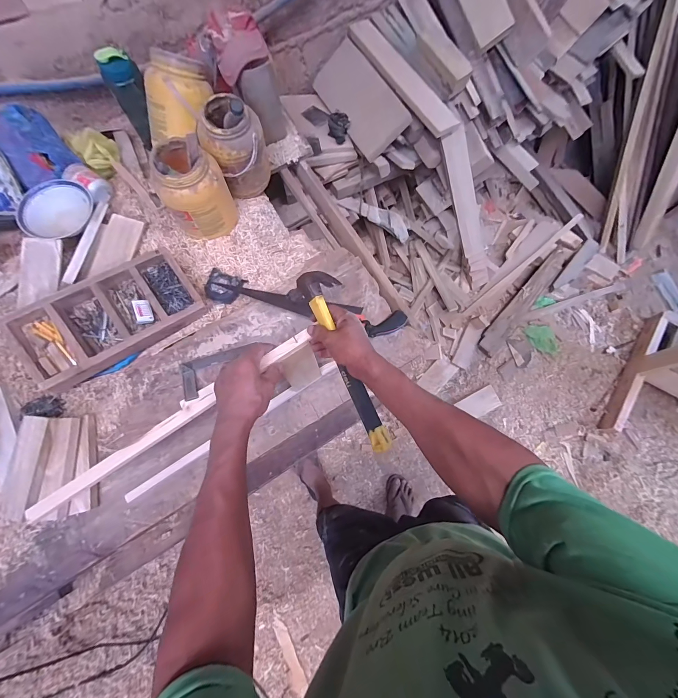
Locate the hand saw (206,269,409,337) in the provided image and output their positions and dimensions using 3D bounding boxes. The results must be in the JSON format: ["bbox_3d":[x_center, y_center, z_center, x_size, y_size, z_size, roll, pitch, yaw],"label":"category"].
[{"bbox_3d":[-0.097,-0.114,0.813,0.536,0.037,0.089,13,72,7],"label":"hand saw"}]

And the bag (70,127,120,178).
[{"bbox_3d":[-0.675,-0.560,0.868,0.100,0.069,0.124,-37,74,-10],"label":"bag"}]

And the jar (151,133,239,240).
[{"bbox_3d":[-0.360,-0.403,0.785,0.141,0.230,0.139,-1,71,2],"label":"jar"}]

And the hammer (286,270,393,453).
[{"bbox_3d":[0.008,0.020,0.538,0.075,0.086,0.326,-23,86,-6],"label":"hammer"}]

